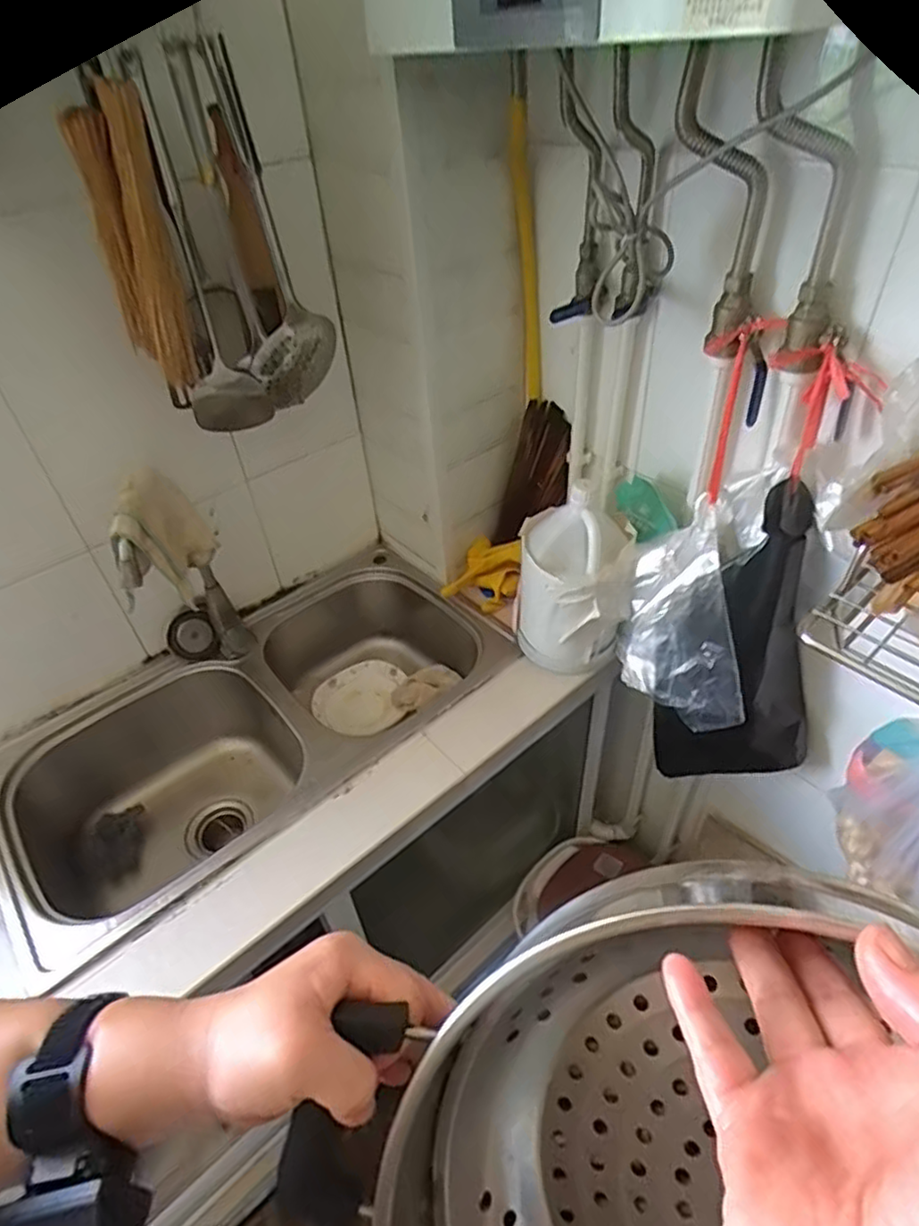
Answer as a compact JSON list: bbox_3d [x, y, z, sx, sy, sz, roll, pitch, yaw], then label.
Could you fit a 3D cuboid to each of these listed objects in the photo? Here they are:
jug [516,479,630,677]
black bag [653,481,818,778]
[{"bbox_3d":[0.158,-0.040,0.926,0.137,0.234,0.122,-14,43,-10],"label":"jug"},{"bbox_3d":[0.371,0.056,0.824,0.196,0.405,0.102,12,44,18],"label":"black bag"}]

